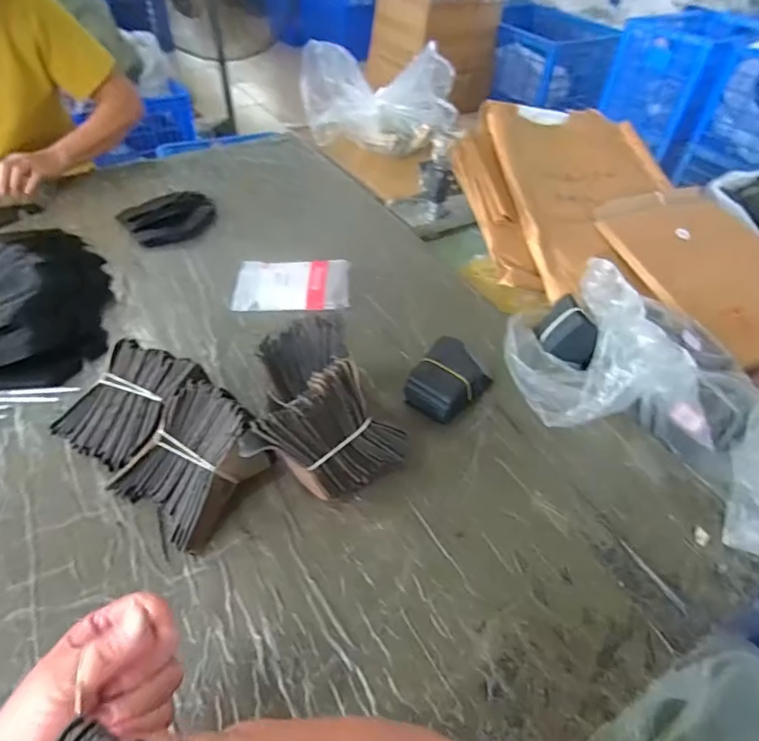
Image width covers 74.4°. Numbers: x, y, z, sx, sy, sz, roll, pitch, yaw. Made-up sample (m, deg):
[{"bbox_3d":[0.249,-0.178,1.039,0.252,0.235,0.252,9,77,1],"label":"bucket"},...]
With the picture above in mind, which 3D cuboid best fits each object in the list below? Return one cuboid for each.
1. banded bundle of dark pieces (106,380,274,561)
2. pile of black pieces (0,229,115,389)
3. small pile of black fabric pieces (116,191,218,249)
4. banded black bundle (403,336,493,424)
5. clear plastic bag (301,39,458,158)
[{"bbox_3d":[-0.200,0.096,0.533,0.124,0.088,0.133,28,51,24],"label":"banded bundle of dark pieces"},{"bbox_3d":[-0.503,-0.123,0.743,0.173,0.048,0.351,-16,49,-19],"label":"pile of black pieces"},{"bbox_3d":[-0.387,-0.285,0.938,0.153,0.022,0.136,-30,54,-29],"label":"small pile of black fabric pieces"},{"bbox_3d":[0.086,0.011,0.642,0.083,0.047,0.113,29,51,25],"label":"banded black bundle"},{"bbox_3d":[0.019,-0.591,1.090,0.348,0.209,0.148,-15,49,-14],"label":"clear plastic bag"}]

